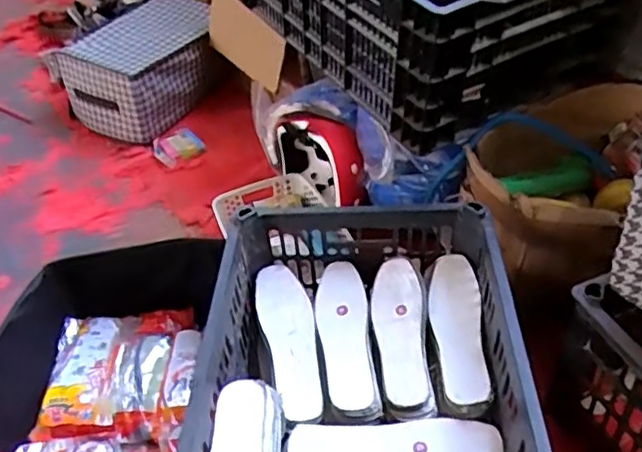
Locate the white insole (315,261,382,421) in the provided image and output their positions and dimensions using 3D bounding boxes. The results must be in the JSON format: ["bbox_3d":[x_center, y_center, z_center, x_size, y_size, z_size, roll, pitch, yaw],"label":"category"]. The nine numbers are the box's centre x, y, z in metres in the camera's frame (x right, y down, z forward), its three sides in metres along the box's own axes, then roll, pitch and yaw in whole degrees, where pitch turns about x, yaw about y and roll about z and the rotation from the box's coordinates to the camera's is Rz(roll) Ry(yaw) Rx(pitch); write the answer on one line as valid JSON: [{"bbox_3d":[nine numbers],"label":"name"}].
[{"bbox_3d":[0.030,0.139,0.797,0.065,0.017,0.229,-6,44,1],"label":"white insole"}]

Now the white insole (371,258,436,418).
[{"bbox_3d":[0.099,0.133,0.781,0.062,0.031,0.212,-3,44,4],"label":"white insole"}]

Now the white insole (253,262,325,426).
[{"bbox_3d":[-0.038,0.143,0.806,0.070,0.017,0.232,-14,44,-8],"label":"white insole"}]

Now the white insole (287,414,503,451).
[{"bbox_3d":[0.081,0.248,0.689,0.229,0.008,0.070,-4,44,2],"label":"white insole"}]

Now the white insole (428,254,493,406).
[{"bbox_3d":[0.174,0.130,0.786,0.065,0.022,0.221,-16,41,20],"label":"white insole"}]

